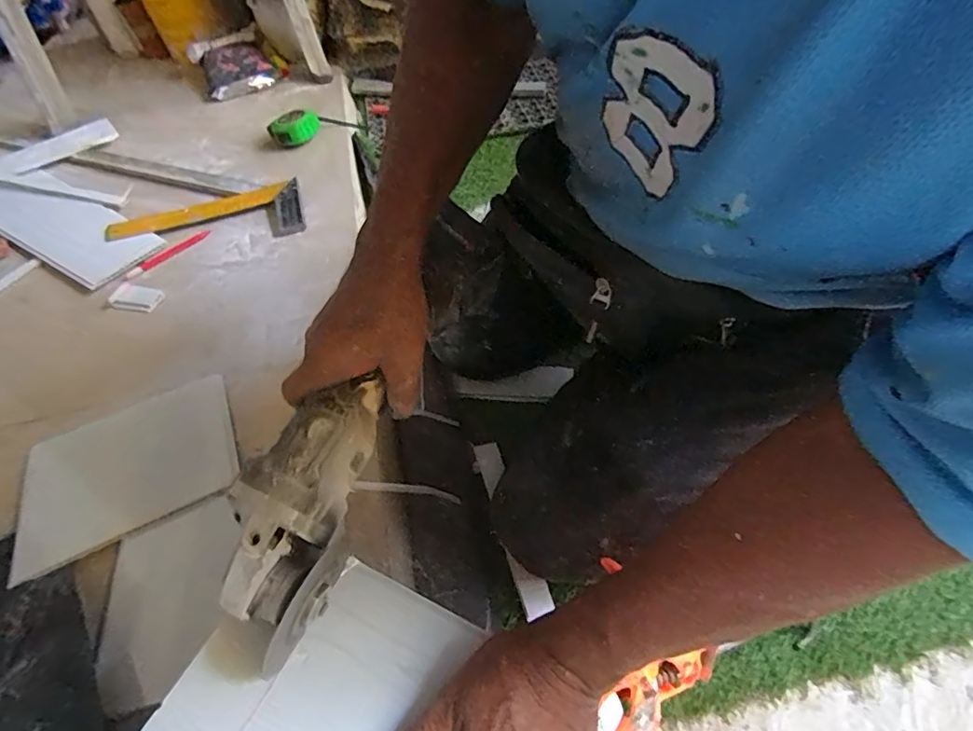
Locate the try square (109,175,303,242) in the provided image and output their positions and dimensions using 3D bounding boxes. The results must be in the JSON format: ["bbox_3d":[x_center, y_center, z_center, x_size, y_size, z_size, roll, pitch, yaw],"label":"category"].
[{"bbox_3d":[-0.433,-0.213,0.812,0.297,0.017,0.135,-19,55,-4],"label":"try square"}]

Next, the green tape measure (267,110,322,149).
[{"bbox_3d":[-0.349,-0.437,0.969,0.060,0.032,0.081,30,59,27],"label":"green tape measure"}]

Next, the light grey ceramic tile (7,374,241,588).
[{"bbox_3d":[-0.371,0.102,0.548,0.205,0.010,0.171,-22,48,-17],"label":"light grey ceramic tile"}]

